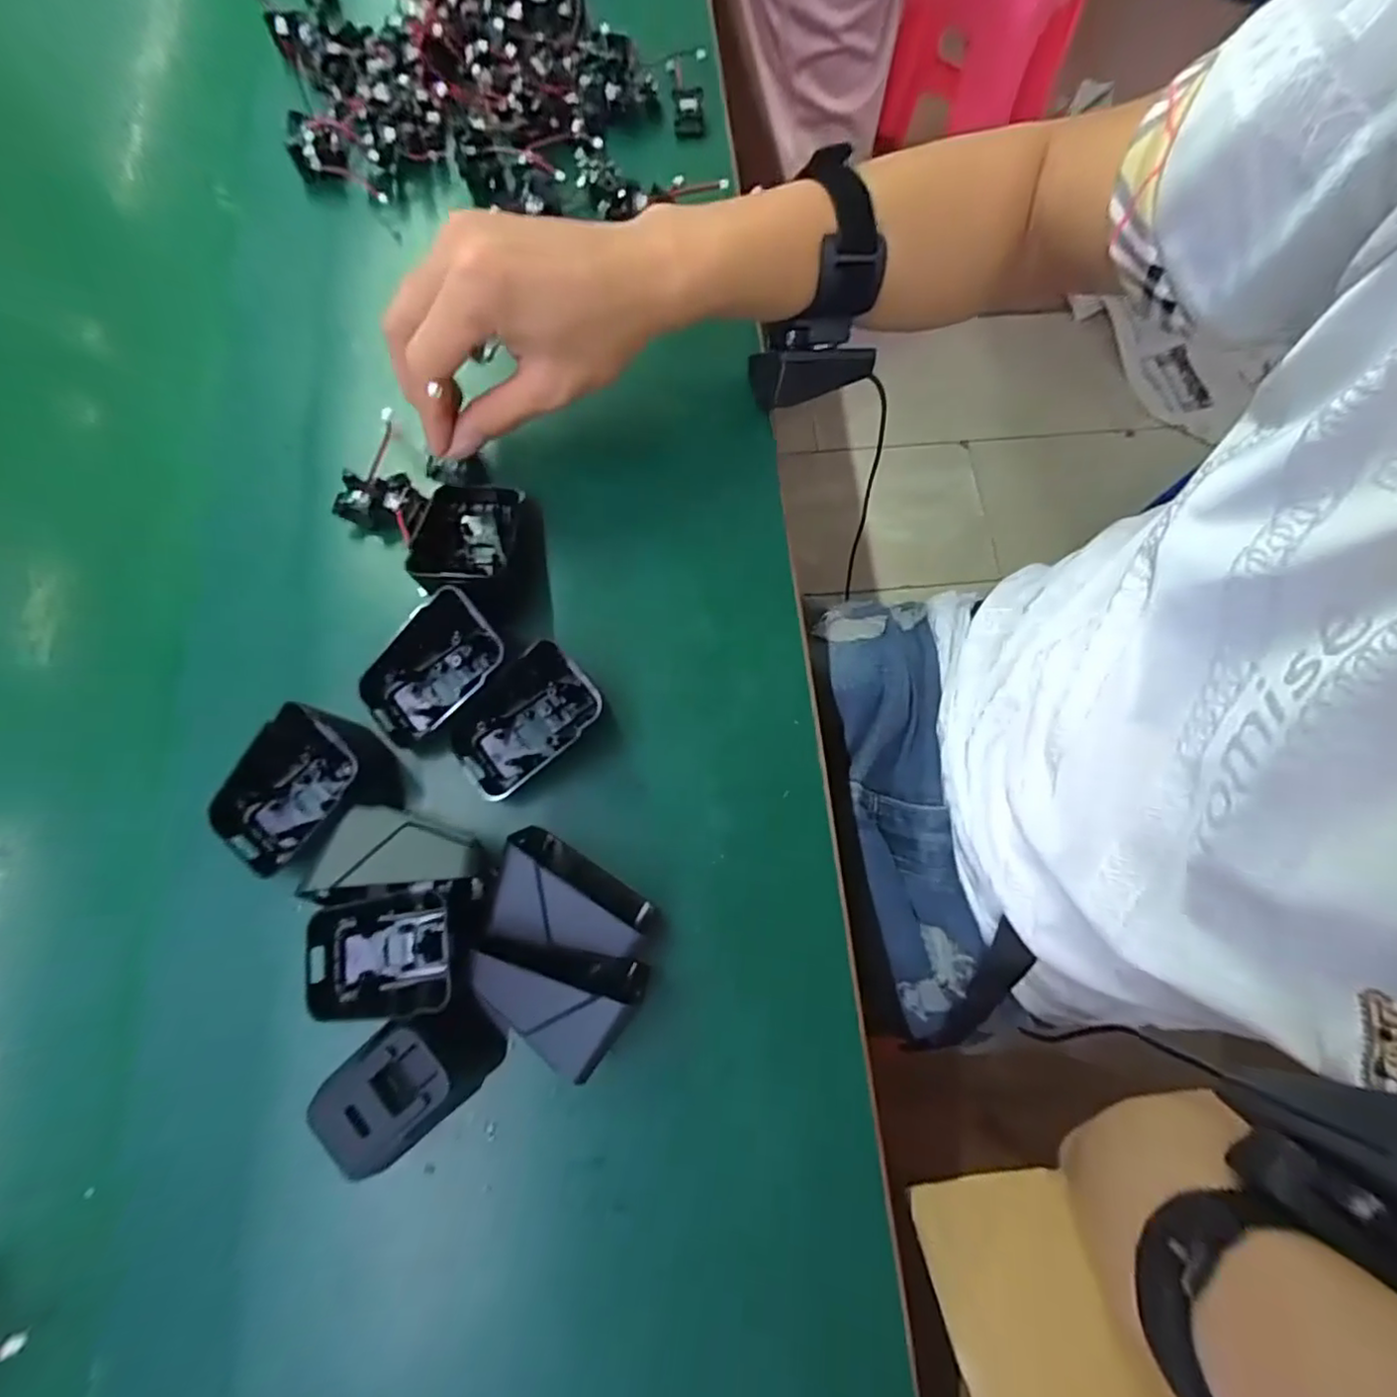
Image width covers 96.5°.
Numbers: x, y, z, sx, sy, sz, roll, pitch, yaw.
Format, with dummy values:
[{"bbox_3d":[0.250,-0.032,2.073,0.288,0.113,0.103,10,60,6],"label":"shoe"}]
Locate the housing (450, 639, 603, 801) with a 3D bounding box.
[{"bbox_3d":[-0.082,0.009,0.291,0.050,0.021,0.069,43,78,9],"label":"housing"}]

